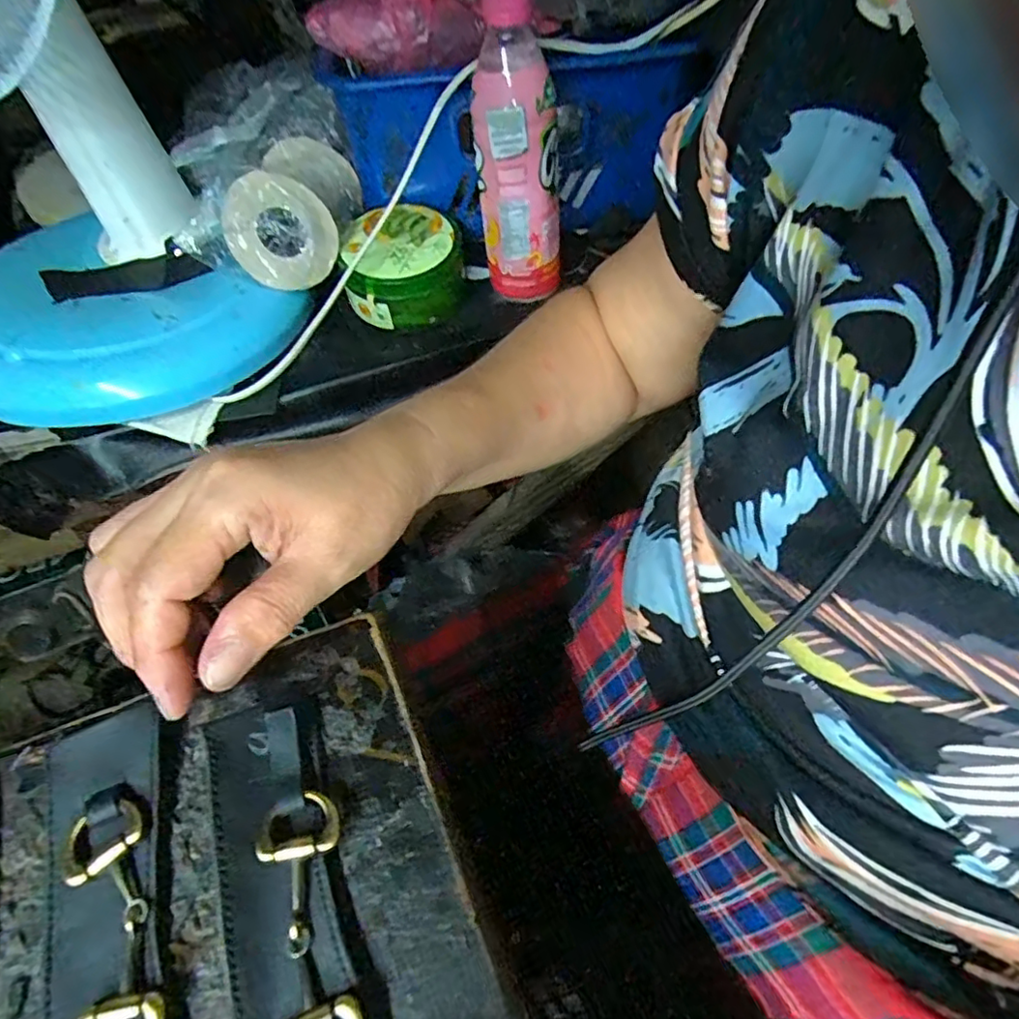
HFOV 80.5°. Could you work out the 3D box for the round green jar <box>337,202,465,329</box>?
[{"bbox_3d":[-0.089,-0.207,0.508,0.096,0.062,0.086,-13,52,-7],"label":"round green jar"}]

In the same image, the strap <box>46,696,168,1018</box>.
[{"bbox_3d":[-0.119,0.128,0.177,0.039,0.015,0.133,-20,53,-12],"label":"strap"}]

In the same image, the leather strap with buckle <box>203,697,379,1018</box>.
[{"bbox_3d":[-0.065,0.124,0.178,0.039,0.017,0.133,-21,57,-13],"label":"leather strap with buckle"}]

